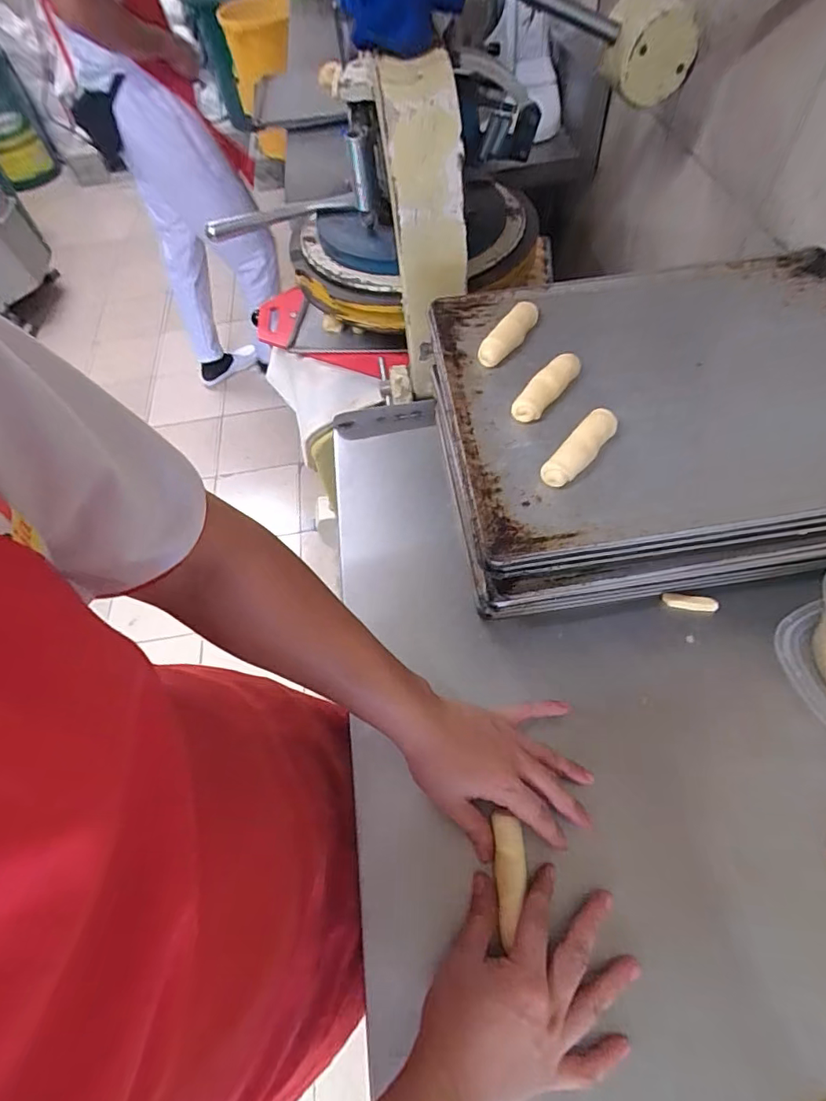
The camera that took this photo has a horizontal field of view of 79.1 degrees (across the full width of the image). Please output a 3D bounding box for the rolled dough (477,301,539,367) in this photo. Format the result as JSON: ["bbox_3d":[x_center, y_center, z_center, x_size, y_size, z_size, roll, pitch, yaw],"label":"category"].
[{"bbox_3d":[0.100,-0.225,0.518,0.021,0.022,0.086,31,66,21],"label":"rolled dough"}]

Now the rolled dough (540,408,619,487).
[{"bbox_3d":[0.149,-0.091,0.439,0.025,0.026,0.087,37,68,24],"label":"rolled dough"}]

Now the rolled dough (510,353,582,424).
[{"bbox_3d":[0.130,-0.157,0.482,0.023,0.022,0.090,36,68,24],"label":"rolled dough"}]

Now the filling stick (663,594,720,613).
[{"bbox_3d":[0.298,0.057,0.536,0.053,0.012,0.016,6,59,7],"label":"filling stick"}]

